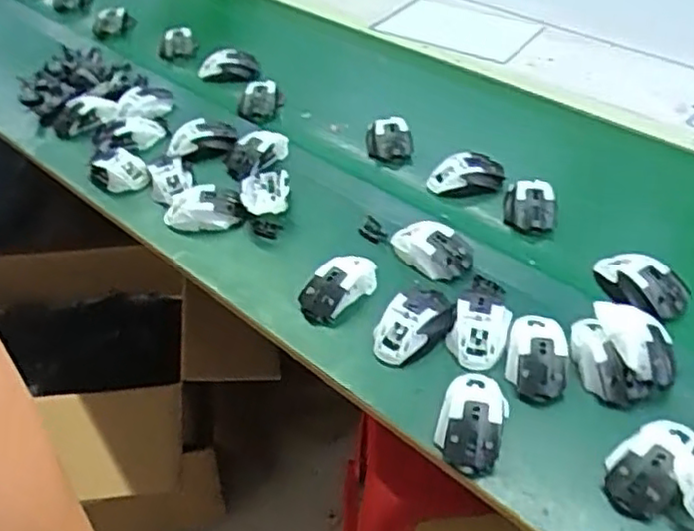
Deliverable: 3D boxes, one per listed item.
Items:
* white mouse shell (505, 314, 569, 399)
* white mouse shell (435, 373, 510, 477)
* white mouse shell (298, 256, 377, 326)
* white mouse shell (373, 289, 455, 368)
[{"bbox_3d":[0.213,0.097,0.760,0.067,0.035,0.110,10,43,9],"label":"white mouse shell"},{"bbox_3d":[0.130,0.157,0.707,0.066,0.035,0.110,15,44,14],"label":"white mouse shell"},{"bbox_3d":[-0.009,0.023,0.857,0.119,0.037,0.064,-30,51,-29],"label":"white mouse shell"},{"bbox_3d":[0.080,0.071,0.802,0.072,0.042,0.112,34,52,30],"label":"white mouse shell"}]

